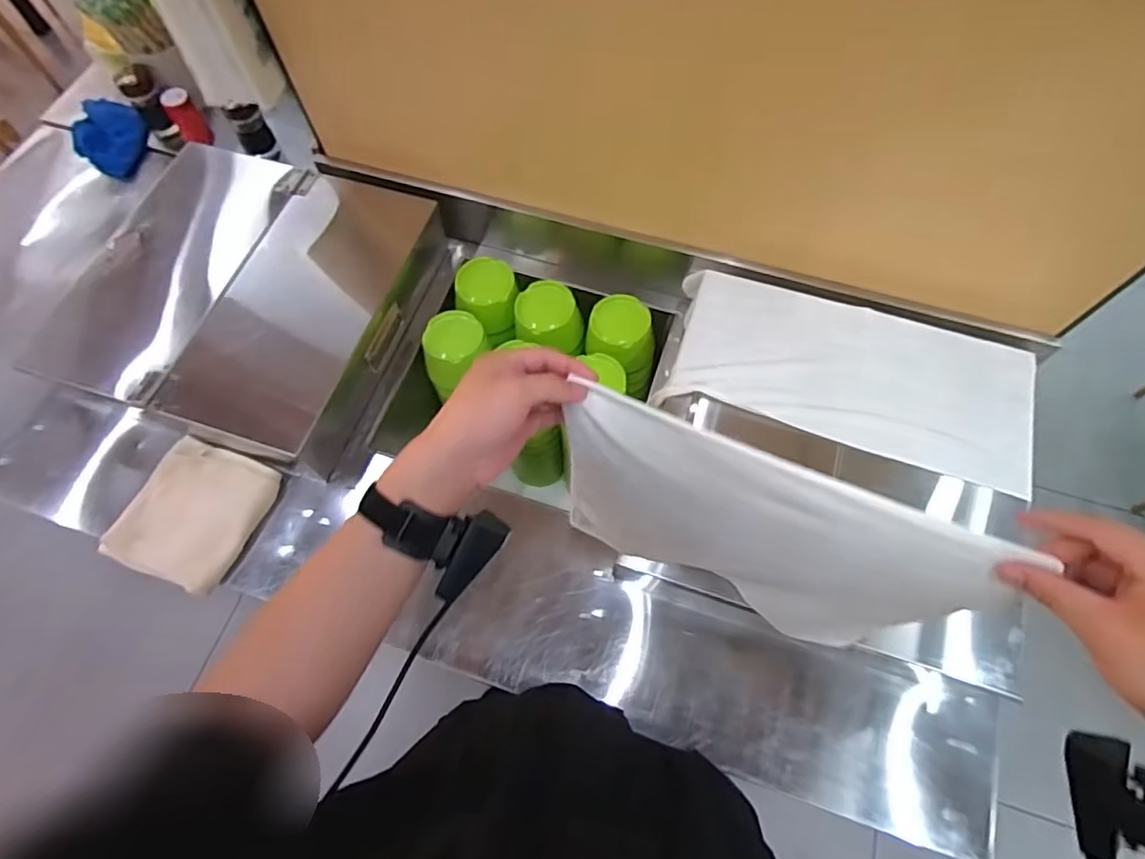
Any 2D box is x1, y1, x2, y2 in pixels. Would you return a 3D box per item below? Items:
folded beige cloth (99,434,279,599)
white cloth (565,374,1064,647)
[{"bbox_3d":[-0.495,0.110,0.796,0.158,0.027,0.178,20,68,10],"label":"folded beige cloth"},{"bbox_3d":[0.148,0.096,0.554,0.321,0.252,0.054,24,69,11],"label":"white cloth"}]

